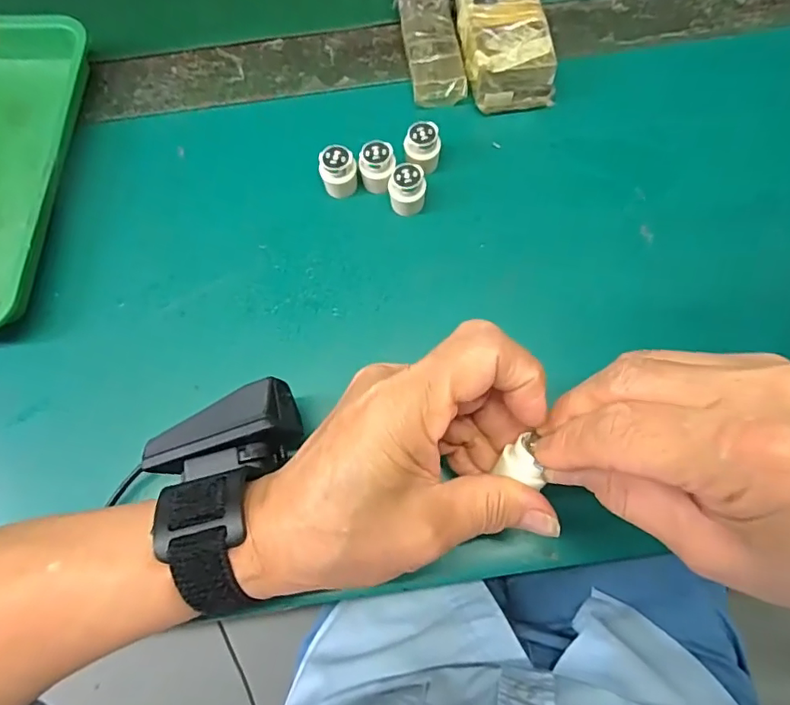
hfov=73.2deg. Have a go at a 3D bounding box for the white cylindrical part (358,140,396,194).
[{"bbox_3d":[-0.010,-0.109,0.315,0.021,0.026,0.018,0,72,2],"label":"white cylindrical part"}]

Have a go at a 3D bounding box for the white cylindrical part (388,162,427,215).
[{"bbox_3d":[0.007,-0.093,0.310,0.021,0.029,0.018,-4,72,0],"label":"white cylindrical part"}]

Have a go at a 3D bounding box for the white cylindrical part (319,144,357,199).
[{"bbox_3d":[-0.033,-0.106,0.315,0.020,0.028,0.019,0,72,1],"label":"white cylindrical part"}]

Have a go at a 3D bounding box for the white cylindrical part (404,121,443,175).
[{"bbox_3d":[0.017,-0.120,0.317,0.021,0.026,0.019,5,73,3],"label":"white cylindrical part"}]

